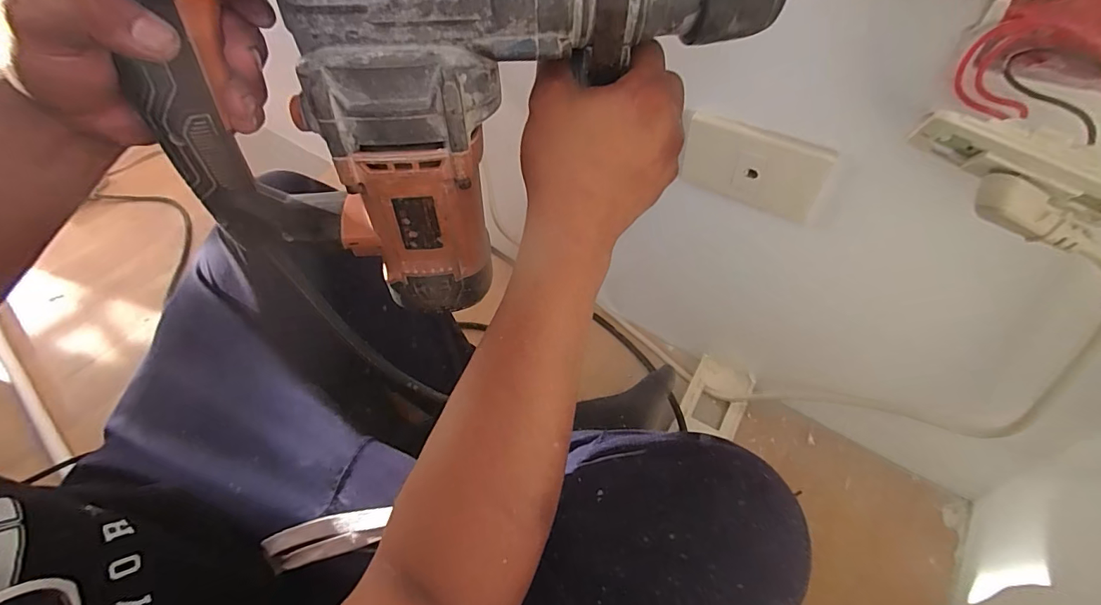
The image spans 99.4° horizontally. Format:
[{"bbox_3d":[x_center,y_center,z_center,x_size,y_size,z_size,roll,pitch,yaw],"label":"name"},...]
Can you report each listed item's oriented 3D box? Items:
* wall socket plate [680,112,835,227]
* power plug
[{"bbox_3d":[0.176,-0.117,0.412,0.123,0.073,0.017,29,53,27],"label":"wall socket plate"},{"bbox_3d":[0.263,-0.047,0.256,0.056,0.025,0.020,39,56,8],"label":"power plug"}]

